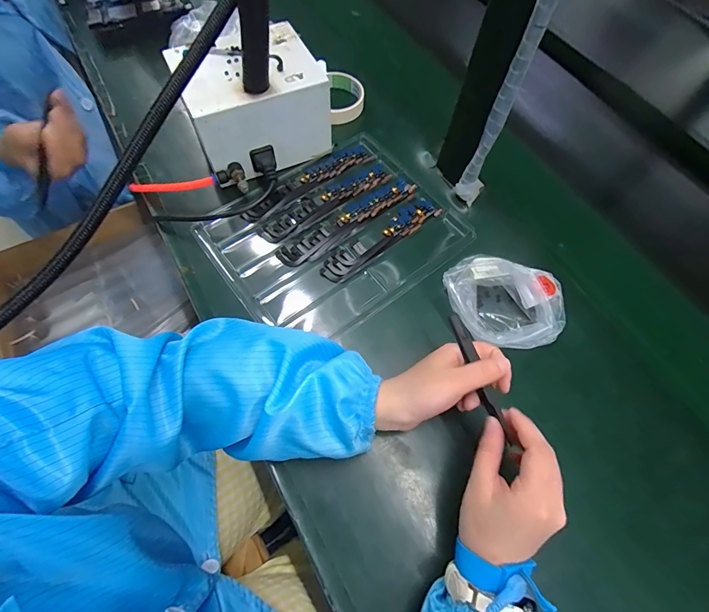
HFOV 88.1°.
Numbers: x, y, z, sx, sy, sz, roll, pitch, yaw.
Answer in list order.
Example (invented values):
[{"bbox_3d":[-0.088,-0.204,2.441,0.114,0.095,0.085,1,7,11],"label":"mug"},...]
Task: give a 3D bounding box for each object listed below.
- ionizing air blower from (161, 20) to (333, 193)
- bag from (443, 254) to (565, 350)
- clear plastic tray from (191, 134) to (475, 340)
[{"bbox_3d":[-0.128,-0.250,0.462,0.169,0.109,0.143,-27,69,-12],"label":"ionizing air blower"},{"bbox_3d":[0.157,-0.002,0.393,0.129,0.052,0.100,14,67,5],"label":"bag"},{"bbox_3d":[-0.024,-0.088,0.449,0.270,0.012,0.219,-34,71,-17],"label":"clear plastic tray"}]

